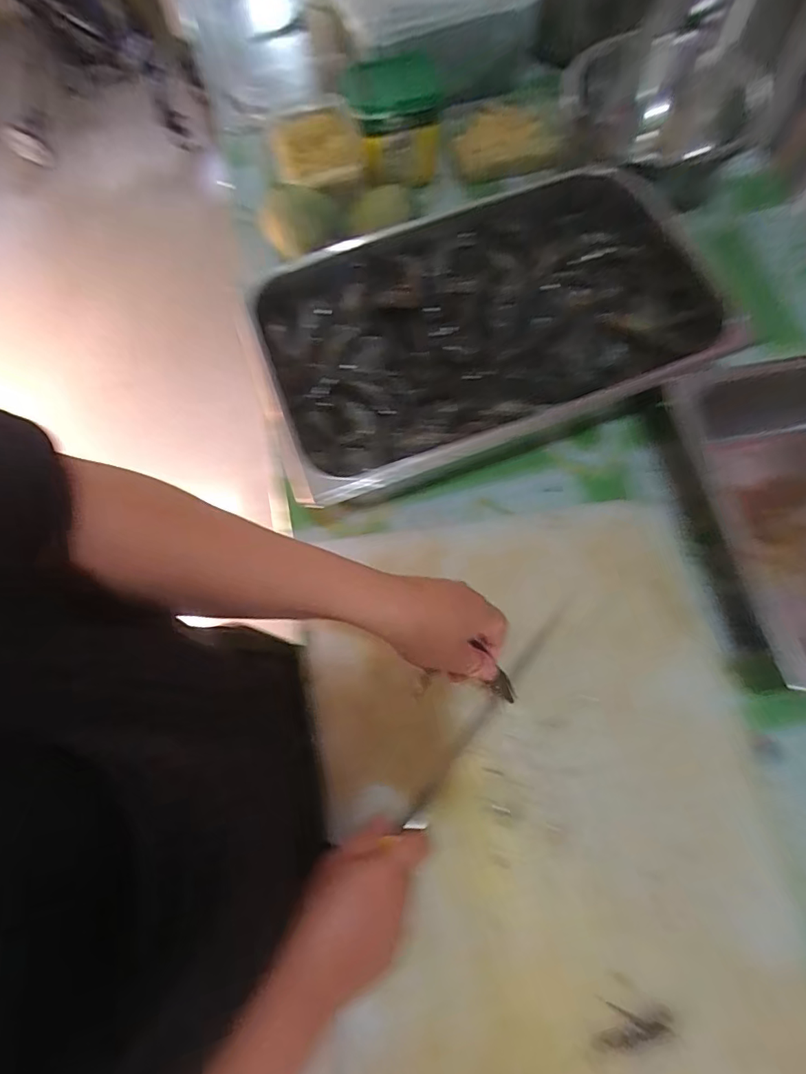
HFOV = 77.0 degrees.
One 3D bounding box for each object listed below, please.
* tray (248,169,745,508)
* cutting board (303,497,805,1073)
[{"bbox_3d":[0.097,-0.258,0.587,0.541,0.063,0.331,-20,75,-7],"label":"tray"},{"bbox_3d":[0.135,0.262,0.464,0.408,0.023,0.593,-8,71,1],"label":"cutting board"}]

